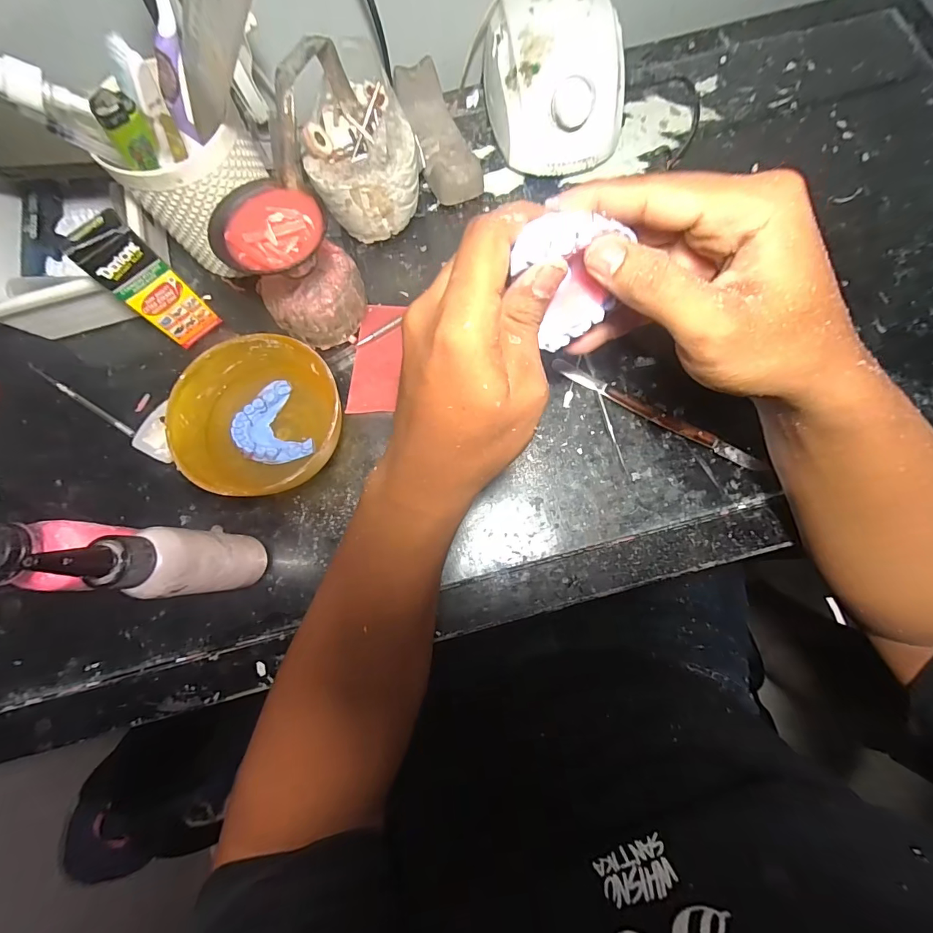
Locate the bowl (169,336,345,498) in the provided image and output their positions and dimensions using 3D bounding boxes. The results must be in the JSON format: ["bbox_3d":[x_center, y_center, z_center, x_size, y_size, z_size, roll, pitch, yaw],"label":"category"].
[{"bbox_3d":[-0.145,-0.030,0.307,0.095,0.064,0.107,-1,77,1],"label":"bowl"}]

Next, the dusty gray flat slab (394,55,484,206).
[{"bbox_3d":[-0.025,-0.302,0.387,0.046,0.035,0.127,-20,77,-3],"label":"dusty gray flat slab"}]

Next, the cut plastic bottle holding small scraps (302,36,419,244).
[{"bbox_3d":[-0.080,-0.247,0.333,0.079,0.101,0.077,-2,77,1],"label":"cut plastic bottle holding small scraps"}]

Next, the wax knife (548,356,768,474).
[{"bbox_3d":[0.145,-0.040,0.328,0.172,0.012,0.012,29,80,8],"label":"wax knife"}]

